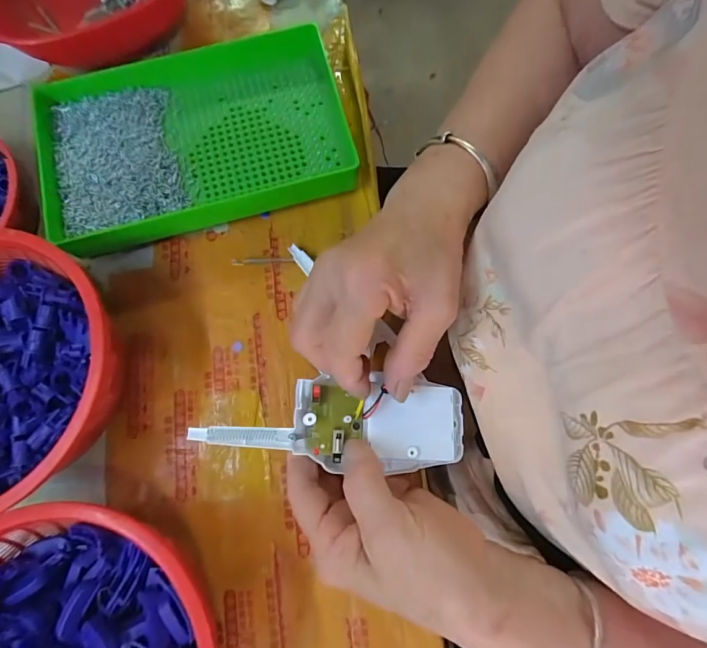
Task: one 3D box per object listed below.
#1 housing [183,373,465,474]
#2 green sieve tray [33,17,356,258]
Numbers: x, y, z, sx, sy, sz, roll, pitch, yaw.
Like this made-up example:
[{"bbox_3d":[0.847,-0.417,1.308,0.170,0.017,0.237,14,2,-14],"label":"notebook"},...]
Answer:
[{"bbox_3d":[-0.008,0.061,0.248,0.162,0.017,0.052,2,77,-10],"label":"housing"},{"bbox_3d":[-0.130,-0.154,0.341,0.249,0.036,0.162,-14,77,-2],"label":"green sieve tray"}]

